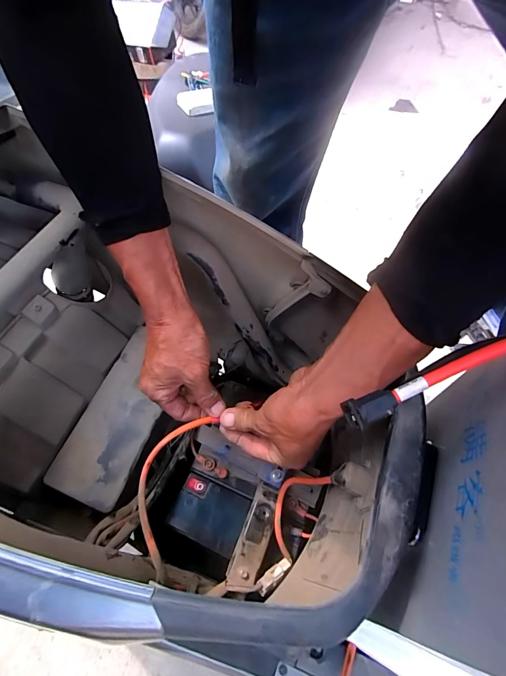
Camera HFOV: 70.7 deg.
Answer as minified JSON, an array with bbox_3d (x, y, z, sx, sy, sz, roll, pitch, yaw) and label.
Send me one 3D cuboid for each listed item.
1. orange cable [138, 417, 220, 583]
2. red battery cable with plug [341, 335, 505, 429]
[{"bbox_3d":[-0.087,0.150,0.361,0.057,0.010,0.158,26,68,-17],"label":"orange cable"},{"bbox_3d":[0.145,0.019,0.236,0.179,0.022,0.028,-22,62,2],"label":"red battery cable with plug"}]

